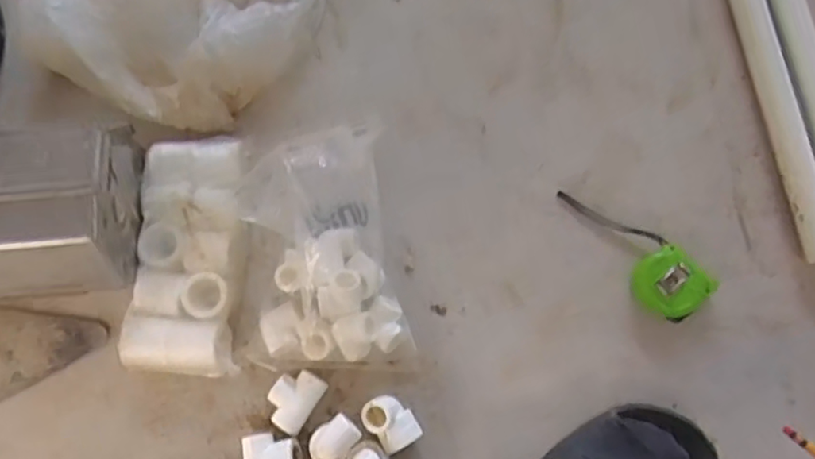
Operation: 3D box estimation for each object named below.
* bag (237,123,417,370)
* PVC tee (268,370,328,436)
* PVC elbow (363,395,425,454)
[{"bbox_3d":[-0.086,0.027,0.593,0.161,0.093,0.212,-8,76,-3],"label":"bag"},{"bbox_3d":[-0.107,0.160,0.597,0.042,0.030,0.056,33,77,7],"label":"PVC tee"},{"bbox_3d":[-0.015,0.179,0.586,0.038,0.038,0.052,-39,80,-10],"label":"PVC elbow"}]

